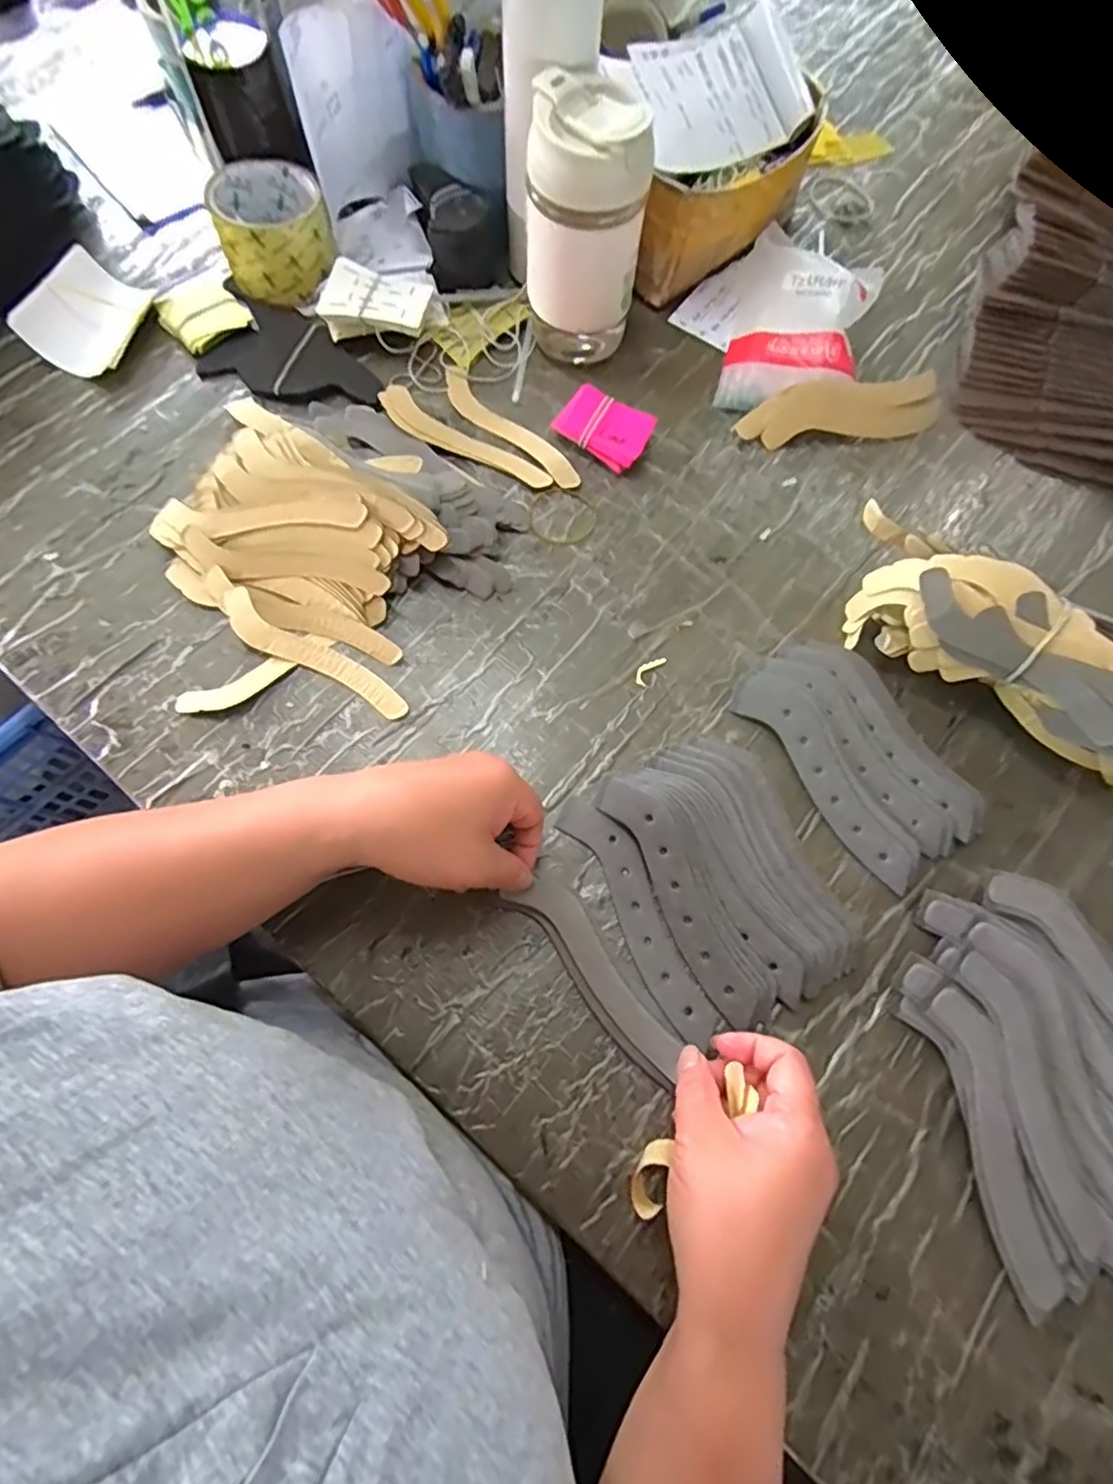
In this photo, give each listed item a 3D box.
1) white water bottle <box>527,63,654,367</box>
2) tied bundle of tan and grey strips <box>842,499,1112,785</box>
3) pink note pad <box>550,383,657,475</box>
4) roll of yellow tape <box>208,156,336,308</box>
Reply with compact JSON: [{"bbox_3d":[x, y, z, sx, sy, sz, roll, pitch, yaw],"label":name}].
[{"bbox_3d":[0.020,-0.374,0.476,0.082,0.156,0.074,7,71,0],"label":"white water bottle"},{"bbox_3d":[0.299,-0.059,0.422,0.254,0.074,0.074,36,73,10],"label":"tied bundle of tan and grey strips"},{"bbox_3d":[0.040,-0.247,0.507,0.070,0.021,0.054,33,73,9],"label":"pink note pad"},{"bbox_3d":[-0.229,-0.414,0.524,0.084,0.060,0.086,1,71,-2],"label":"roll of yellow tape"}]

